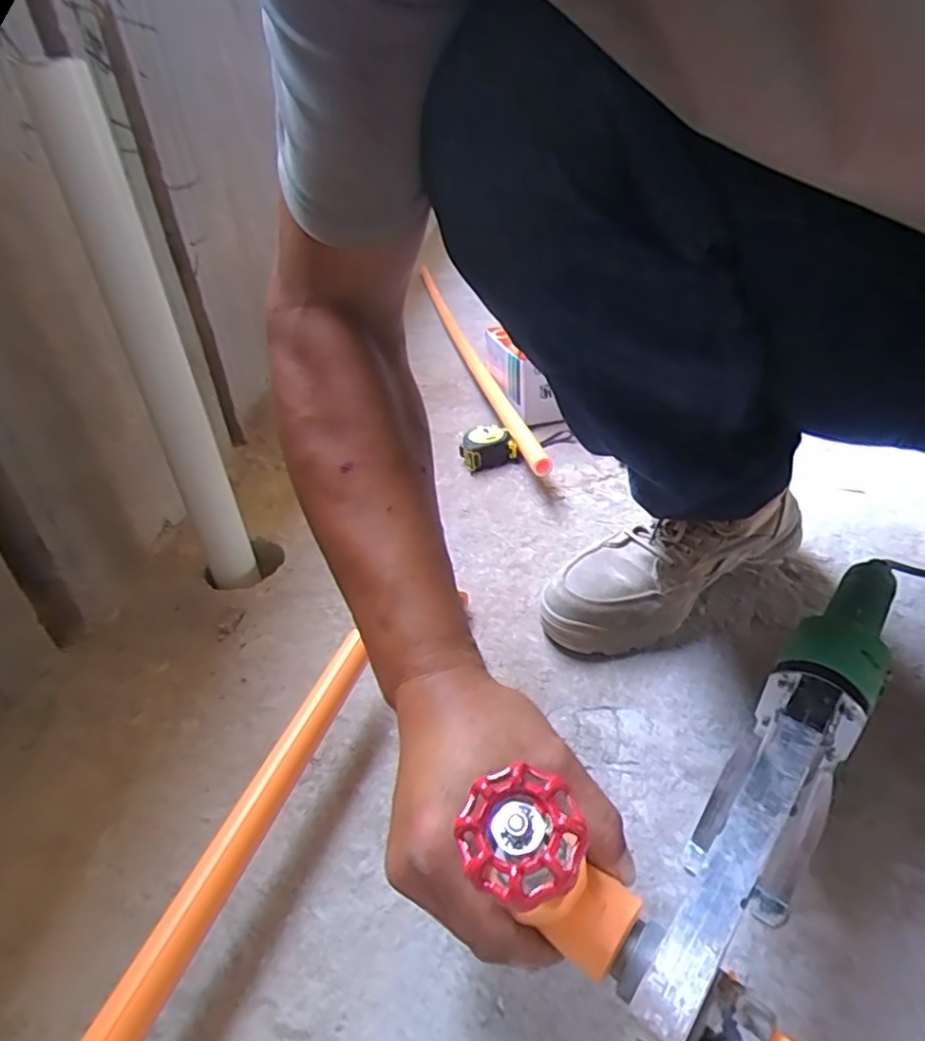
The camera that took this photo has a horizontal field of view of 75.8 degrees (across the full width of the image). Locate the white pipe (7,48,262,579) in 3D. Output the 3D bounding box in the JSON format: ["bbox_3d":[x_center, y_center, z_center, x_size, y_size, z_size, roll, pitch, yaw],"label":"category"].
[{"bbox_3d":[-0.286,-0.145,0.567,0.054,0.462,0.066,-14,34,-11],"label":"white pipe"}]

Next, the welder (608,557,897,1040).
[{"bbox_3d":[0.183,0.142,0.349,0.068,0.136,0.365,21,42,35],"label":"welder"}]

